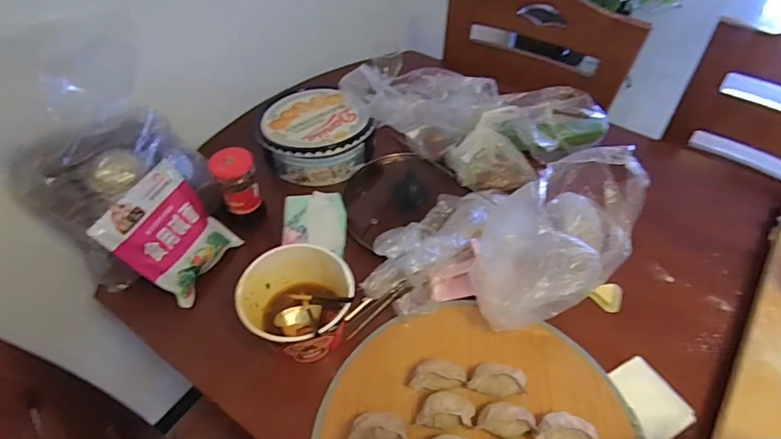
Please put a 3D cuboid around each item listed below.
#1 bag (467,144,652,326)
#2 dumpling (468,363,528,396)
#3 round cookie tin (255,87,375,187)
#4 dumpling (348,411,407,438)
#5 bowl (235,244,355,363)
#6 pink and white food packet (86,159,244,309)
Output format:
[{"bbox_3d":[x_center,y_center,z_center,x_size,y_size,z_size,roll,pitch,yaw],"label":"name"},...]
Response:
[{"bbox_3d":[0.246,0.032,0.692,0.313,0.145,0.157,-36,59,-27],"label":"bag"},{"bbox_3d":[0.138,0.205,0.598,0.068,0.029,0.037,10,50,7],"label":"dumpling"},{"bbox_3d":[-0.146,-0.158,0.884,0.183,0.072,0.197,0,50,0],"label":"round cookie tin"},{"bbox_3d":[-0.017,0.260,0.572,0.069,0.048,0.030,-4,50,-4],"label":"dumpling"},{"bbox_3d":[-0.127,0.123,0.651,0.142,0.102,0.144,0,50,0],"label":"bowl"},{"bbox_3d":[-0.321,0.022,0.692,0.026,0.167,0.143,-8,40,41],"label":"pink and white food packet"}]

